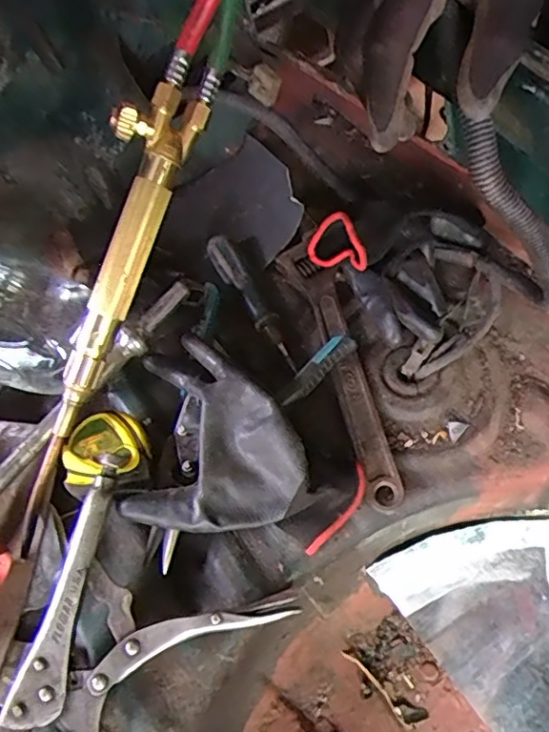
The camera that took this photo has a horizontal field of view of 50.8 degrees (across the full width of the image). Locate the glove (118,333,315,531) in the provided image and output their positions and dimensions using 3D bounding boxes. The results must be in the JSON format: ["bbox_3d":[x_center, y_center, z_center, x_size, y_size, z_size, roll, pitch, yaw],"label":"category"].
[{"bbox_3d":[-0.041,0.053,0.444,0.134,0.062,0.141,-1,62,3],"label":"glove"}]

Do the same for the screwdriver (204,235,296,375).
[{"bbox_3d":[-0.019,-0.056,0.512,0.021,0.023,0.156,-29,70,-11],"label":"screwdriver"}]

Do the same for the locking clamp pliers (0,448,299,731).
[{"bbox_3d":[-0.110,0.185,0.390,0.163,0.053,0.191,32,69,19],"label":"locking clamp pliers"}]

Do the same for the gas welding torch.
[{"bbox_3d":[-0.126,-0.045,0.414,0.035,0.044,0.353,24,98,15],"label":"gas welding torch"}]

